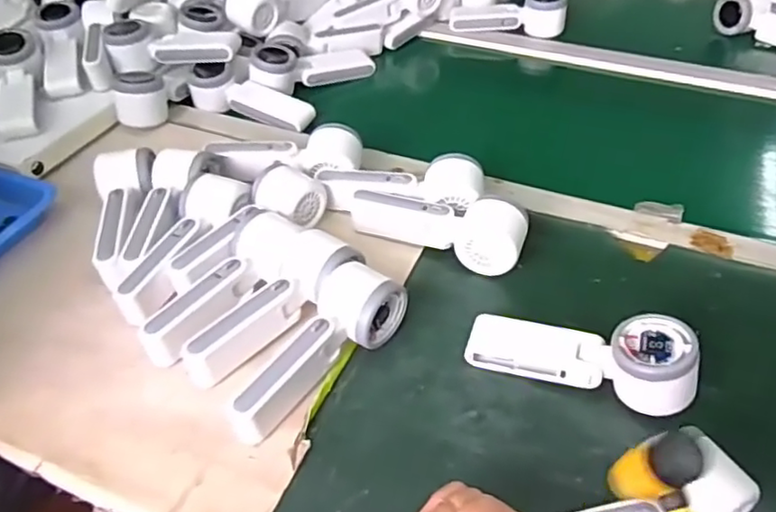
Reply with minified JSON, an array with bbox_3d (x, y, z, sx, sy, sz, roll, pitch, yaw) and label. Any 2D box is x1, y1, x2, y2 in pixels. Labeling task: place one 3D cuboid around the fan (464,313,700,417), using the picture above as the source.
[{"bbox_3d":[0.147,0.077,0.488,0.165,0.047,0.051,5,42,24],"label":"fan"}]

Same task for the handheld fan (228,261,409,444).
[{"bbox_3d":[-0.058,0.071,0.487,0.071,0.054,0.162,24,49,25],"label":"handheld fan"}]

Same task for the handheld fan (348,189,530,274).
[{"bbox_3d":[0.048,-0.031,0.600,0.165,0.054,0.059,22,48,23],"label":"handheld fan"}]

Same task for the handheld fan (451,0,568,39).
[{"bbox_3d":[0.175,-0.358,0.923,0.165,0.049,0.056,1,43,3],"label":"handheld fan"}]

